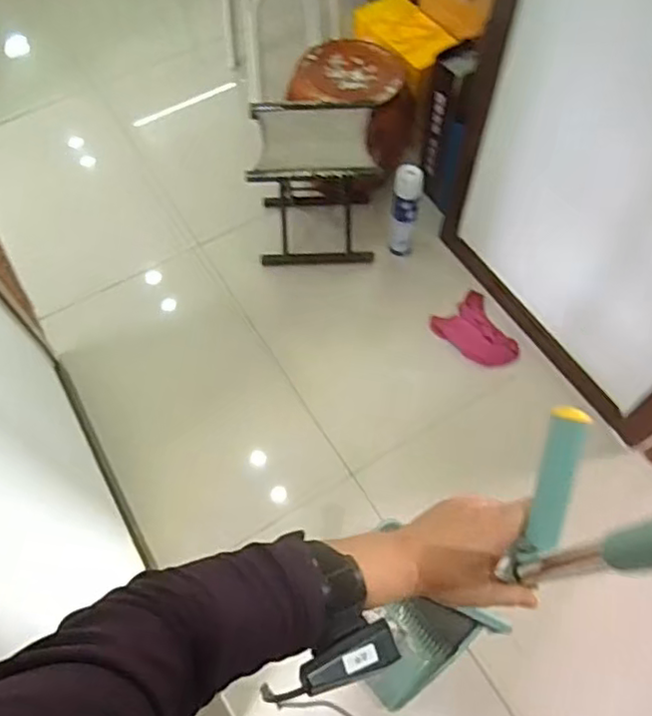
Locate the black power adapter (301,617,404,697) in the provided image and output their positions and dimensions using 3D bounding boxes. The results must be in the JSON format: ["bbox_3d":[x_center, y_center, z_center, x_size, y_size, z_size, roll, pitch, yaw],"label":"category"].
[{"bbox_3d":[0.016,0.209,0.445,0.070,0.016,0.028,-19,62,-10],"label":"black power adapter"}]

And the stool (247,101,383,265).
[{"bbox_3d":[-0.028,-0.429,1.651,0.287,0.377,0.261,-5,61,-2],"label":"stool"}]

